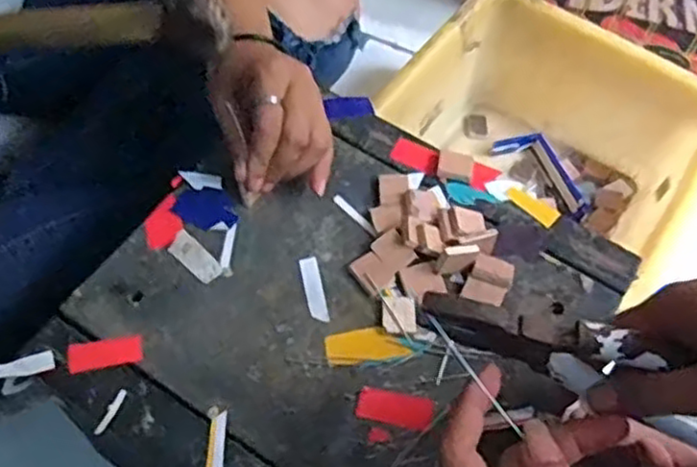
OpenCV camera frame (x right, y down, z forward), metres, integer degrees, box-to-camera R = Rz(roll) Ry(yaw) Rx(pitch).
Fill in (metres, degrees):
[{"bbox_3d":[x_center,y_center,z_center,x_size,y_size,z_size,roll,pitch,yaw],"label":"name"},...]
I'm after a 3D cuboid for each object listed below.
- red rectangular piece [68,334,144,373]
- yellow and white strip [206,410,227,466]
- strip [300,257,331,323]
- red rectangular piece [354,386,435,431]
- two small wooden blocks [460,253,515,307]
[{"bbox_3d":[-0.139,0.068,0.409,0.040,0.004,0.017,-11,61,-10],"label":"red rectangular piece"},{"bbox_3d":[-0.072,0.119,0.385,0.009,0.004,0.045,2,60,-3],"label":"yellow and white strip"},{"bbox_3d":[-0.021,0.034,0.438,0.011,0.004,0.044,-9,61,-9],"label":"strip"},{"bbox_3d":[0.026,0.097,0.396,0.041,0.004,0.017,12,60,3],"label":"red rectangular piece"},{"bbox_3d":[0.087,0.029,0.443,0.025,0.012,0.034,23,61,9],"label":"two small wooden blocks"}]

